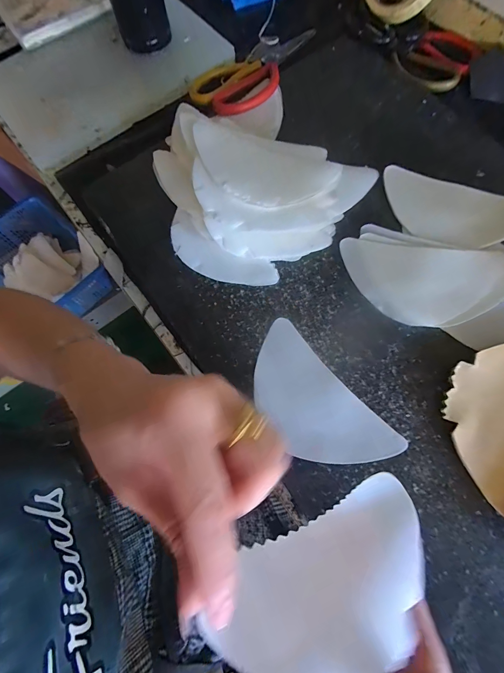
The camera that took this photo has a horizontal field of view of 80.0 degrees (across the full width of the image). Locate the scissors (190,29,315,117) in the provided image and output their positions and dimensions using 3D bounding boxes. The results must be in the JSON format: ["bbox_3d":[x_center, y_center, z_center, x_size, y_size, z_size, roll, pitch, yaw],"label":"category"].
[{"bbox_3d":[0.000,-0.347,0.387,0.107,0.010,0.198,22,67,19],"label":"scissors"}]

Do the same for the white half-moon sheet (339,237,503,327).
[{"bbox_3d":[0.166,-0.050,0.283,0.157,0.010,0.081,9,73,4],"label":"white half-moon sheet"}]

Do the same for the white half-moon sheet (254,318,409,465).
[{"bbox_3d":[0.051,0.058,0.257,0.072,0.004,0.141,-40,75,-14],"label":"white half-moon sheet"}]

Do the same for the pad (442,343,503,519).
[{"bbox_3d":[0.199,0.059,0.247,0.075,0.013,0.144,25,75,9],"label":"pad"}]

